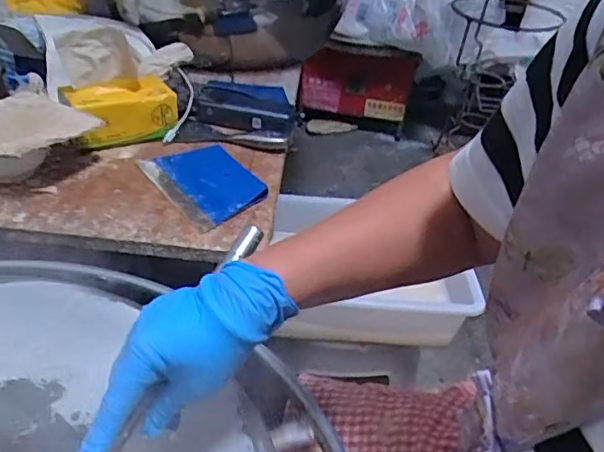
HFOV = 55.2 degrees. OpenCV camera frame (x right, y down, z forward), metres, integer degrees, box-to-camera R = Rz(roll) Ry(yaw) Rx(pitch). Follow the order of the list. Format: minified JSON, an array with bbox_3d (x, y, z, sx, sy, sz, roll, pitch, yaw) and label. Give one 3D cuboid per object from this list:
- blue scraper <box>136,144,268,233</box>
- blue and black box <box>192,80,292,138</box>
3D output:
[{"bbox_3d":[-0.137,-0.064,0.822,0.120,0.016,0.195,-19,43,-32],"label":"blue scraper"},{"bbox_3d":[-0.098,-0.213,1.002,0.160,0.028,0.188,6,36,-2],"label":"blue and black box"}]

